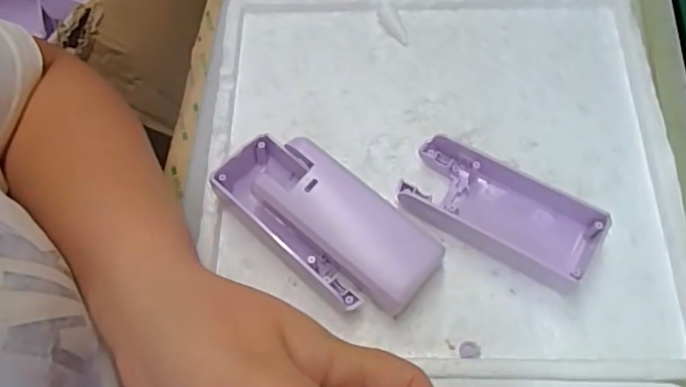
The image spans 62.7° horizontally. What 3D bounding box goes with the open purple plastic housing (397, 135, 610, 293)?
[{"bbox_3d":[0.088,0.011,0.316,0.108,0.027,0.047,26,69,14],"label":"open purple plastic housing"}]

